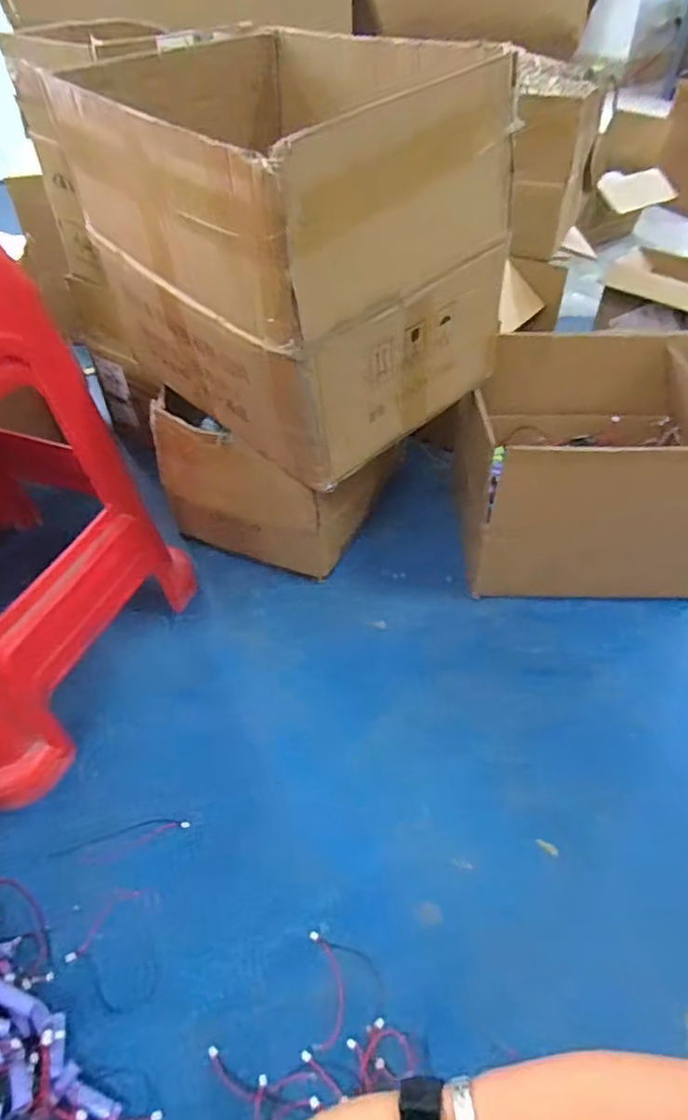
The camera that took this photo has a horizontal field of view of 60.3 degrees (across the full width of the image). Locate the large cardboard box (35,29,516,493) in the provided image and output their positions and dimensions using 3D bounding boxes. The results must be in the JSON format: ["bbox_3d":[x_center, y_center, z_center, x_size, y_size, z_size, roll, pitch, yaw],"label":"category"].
[{"bbox_3d":[-0.063,-0.385,0.684,0.337,0.318,0.442,-33,55,-27],"label":"large cardboard box"}]

